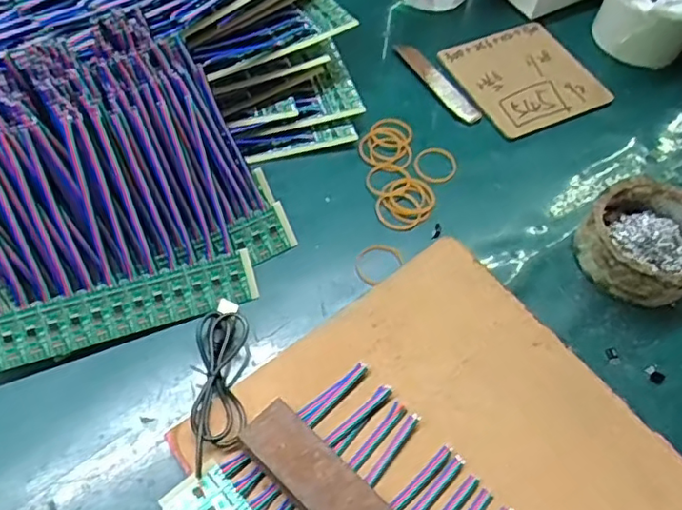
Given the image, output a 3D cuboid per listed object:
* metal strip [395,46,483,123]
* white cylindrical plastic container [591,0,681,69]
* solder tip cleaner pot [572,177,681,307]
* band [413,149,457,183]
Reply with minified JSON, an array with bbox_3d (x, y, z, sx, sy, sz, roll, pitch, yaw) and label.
[{"bbox_3d":[0.081,-0.148,0.505,0.020,0.006,0.105,-25,63,-17],"label":"metal strip"},{"bbox_3d":[0.280,-0.220,0.540,0.083,0.044,0.088,29,59,14],"label":"white cylindrical plastic container"},{"bbox_3d":[0.208,-0.009,0.405,0.084,0.041,0.078,2,57,-3],"label":"solder tip cleaner pot"},{"bbox_3d":[0.072,-0.069,0.454,0.033,0.004,0.032,2,57,-3],"label":"band"}]

